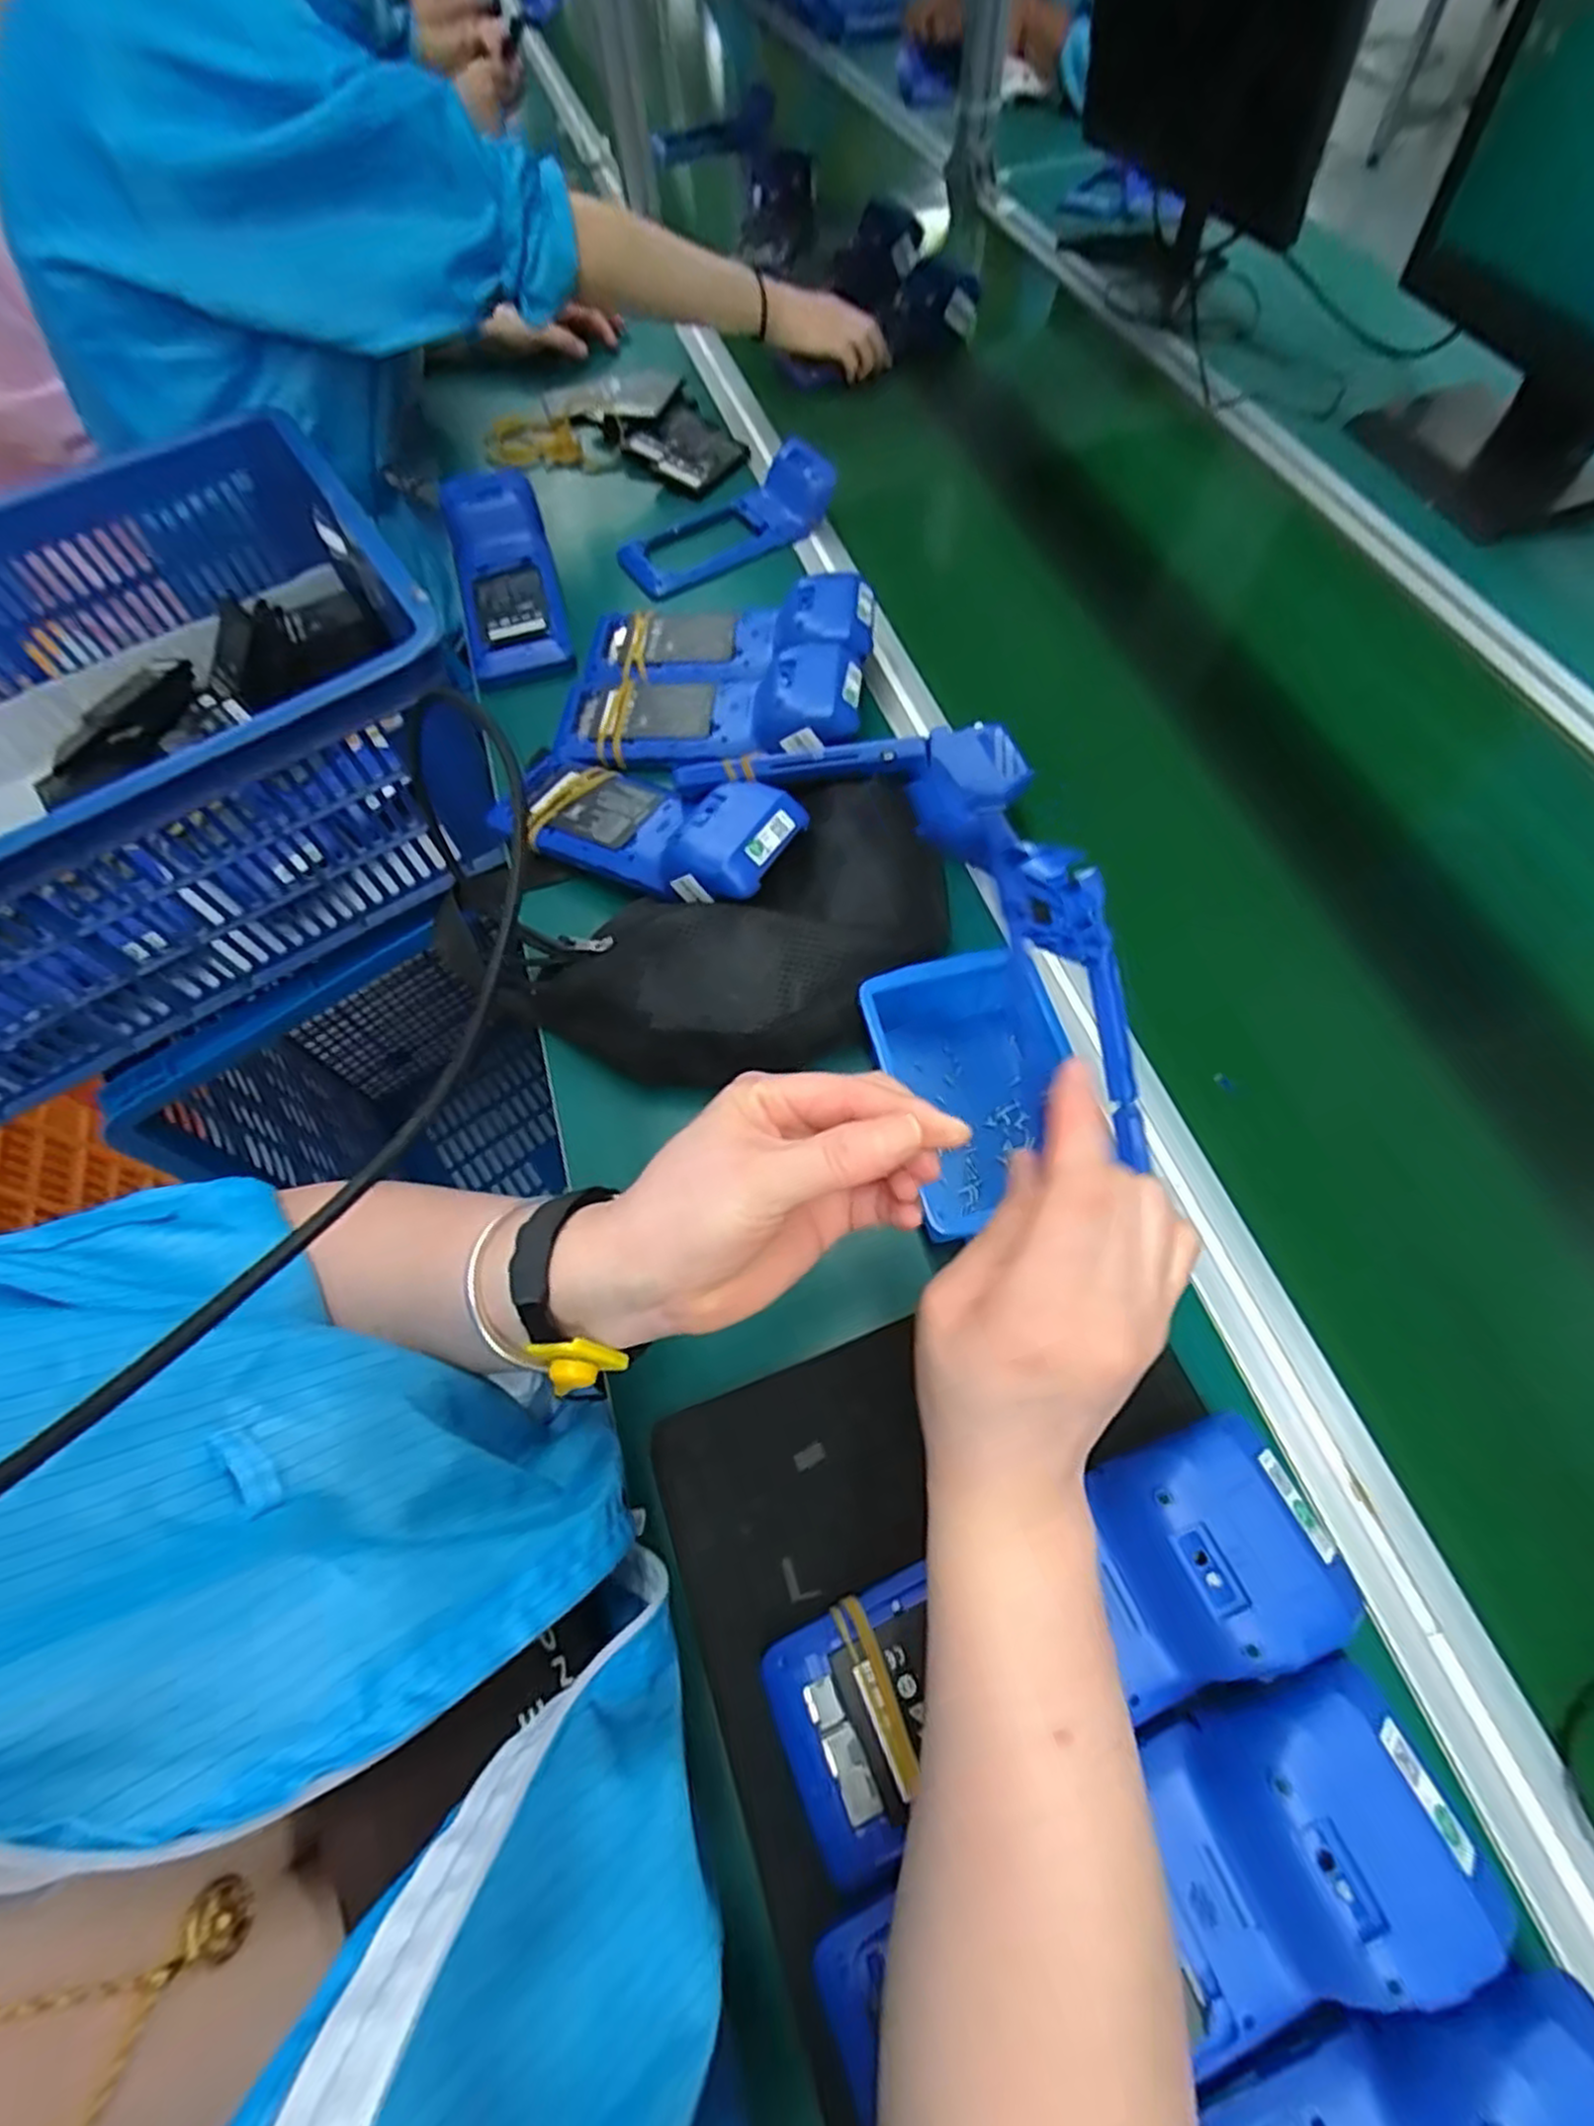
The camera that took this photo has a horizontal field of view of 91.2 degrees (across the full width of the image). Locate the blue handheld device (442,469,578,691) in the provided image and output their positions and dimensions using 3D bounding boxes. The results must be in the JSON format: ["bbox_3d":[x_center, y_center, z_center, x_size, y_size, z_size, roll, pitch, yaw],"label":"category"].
[{"bbox_3d":[-0.252,-0.425,0.667,0.085,0.046,0.211,-16,64,-4],"label":"blue handheld device"}]

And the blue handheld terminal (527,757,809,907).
[{"bbox_3d":[-0.104,-0.160,0.519,0.218,0.041,0.082,22,64,29],"label":"blue handheld terminal"}]

